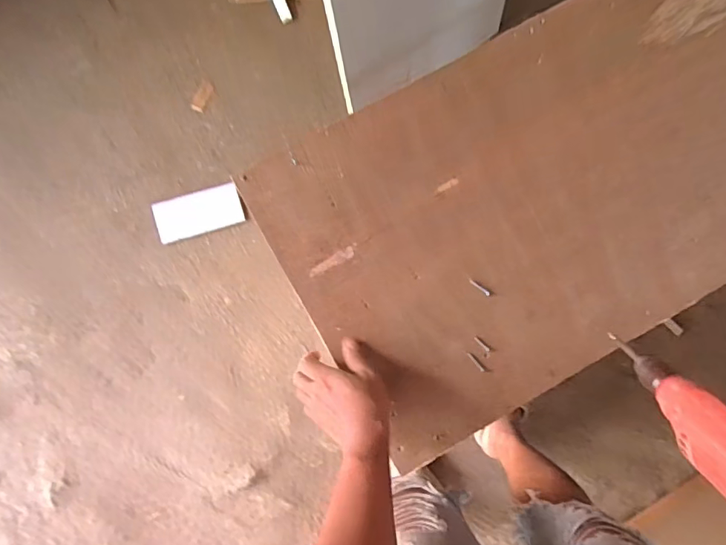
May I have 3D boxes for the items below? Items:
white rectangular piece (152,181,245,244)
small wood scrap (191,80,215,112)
[{"bbox_3d":[-0.411,-0.148,1.225,0.211,0.026,0.099,-17,85,-1],"label":"white rectangular piece"},{"bbox_3d":[-0.412,-0.452,1.259,0.036,0.019,0.086,19,86,-2],"label":"small wood scrap"}]

